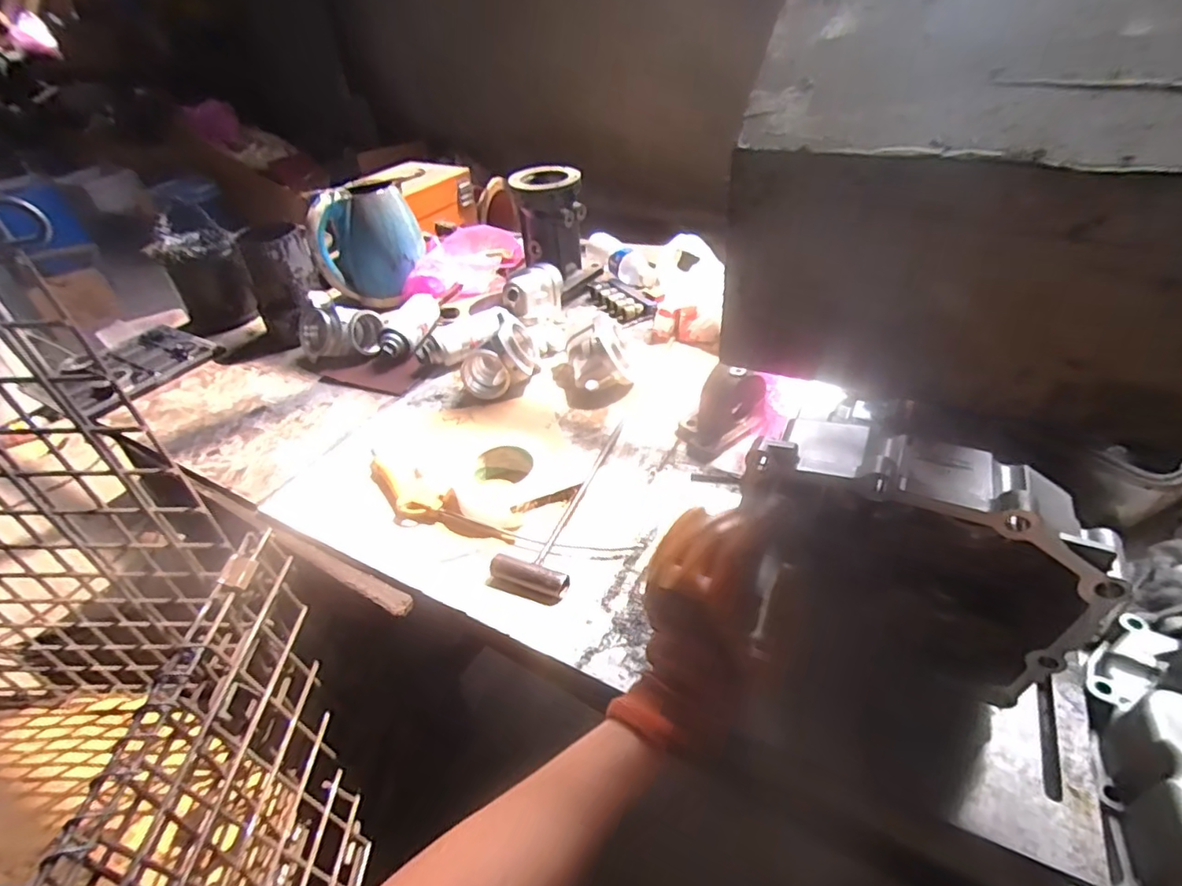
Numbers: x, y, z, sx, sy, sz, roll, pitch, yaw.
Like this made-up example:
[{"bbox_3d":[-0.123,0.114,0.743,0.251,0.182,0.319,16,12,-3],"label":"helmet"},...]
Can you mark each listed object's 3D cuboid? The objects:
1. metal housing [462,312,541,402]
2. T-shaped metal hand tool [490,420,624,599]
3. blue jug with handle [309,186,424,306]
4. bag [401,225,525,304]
[{"bbox_3d":[-0.139,-0.130,0.903,0.104,0.088,0.112,-1,39,5],"label":"metal housing"},{"bbox_3d":[-0.022,0.056,0.711,0.082,0.027,0.297,9,41,17],"label":"T-shaped metal hand tool"},{"bbox_3d":[-0.421,-0.376,1.140,0.187,0.204,0.153,-10,39,-6],"label":"blue jug with handle"},{"bbox_3d":[-0.260,-0.356,1.200,0.256,0.112,0.101,-20,42,-18],"label":"bag"}]

